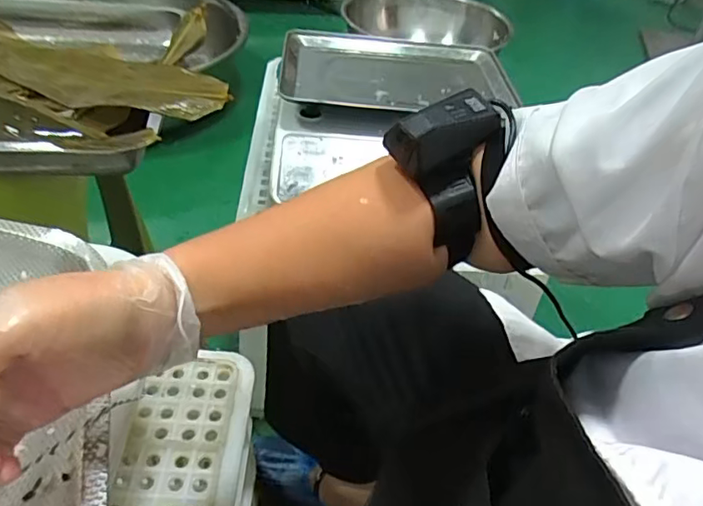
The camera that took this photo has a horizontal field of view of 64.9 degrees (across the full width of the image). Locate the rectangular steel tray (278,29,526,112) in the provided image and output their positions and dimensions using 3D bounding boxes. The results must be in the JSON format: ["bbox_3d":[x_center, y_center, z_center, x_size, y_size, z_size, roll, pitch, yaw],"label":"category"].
[{"bbox_3d":[0.063,-0.256,0.807,0.341,0.040,0.238,1,39,-4],"label":"rectangular steel tray"}]

